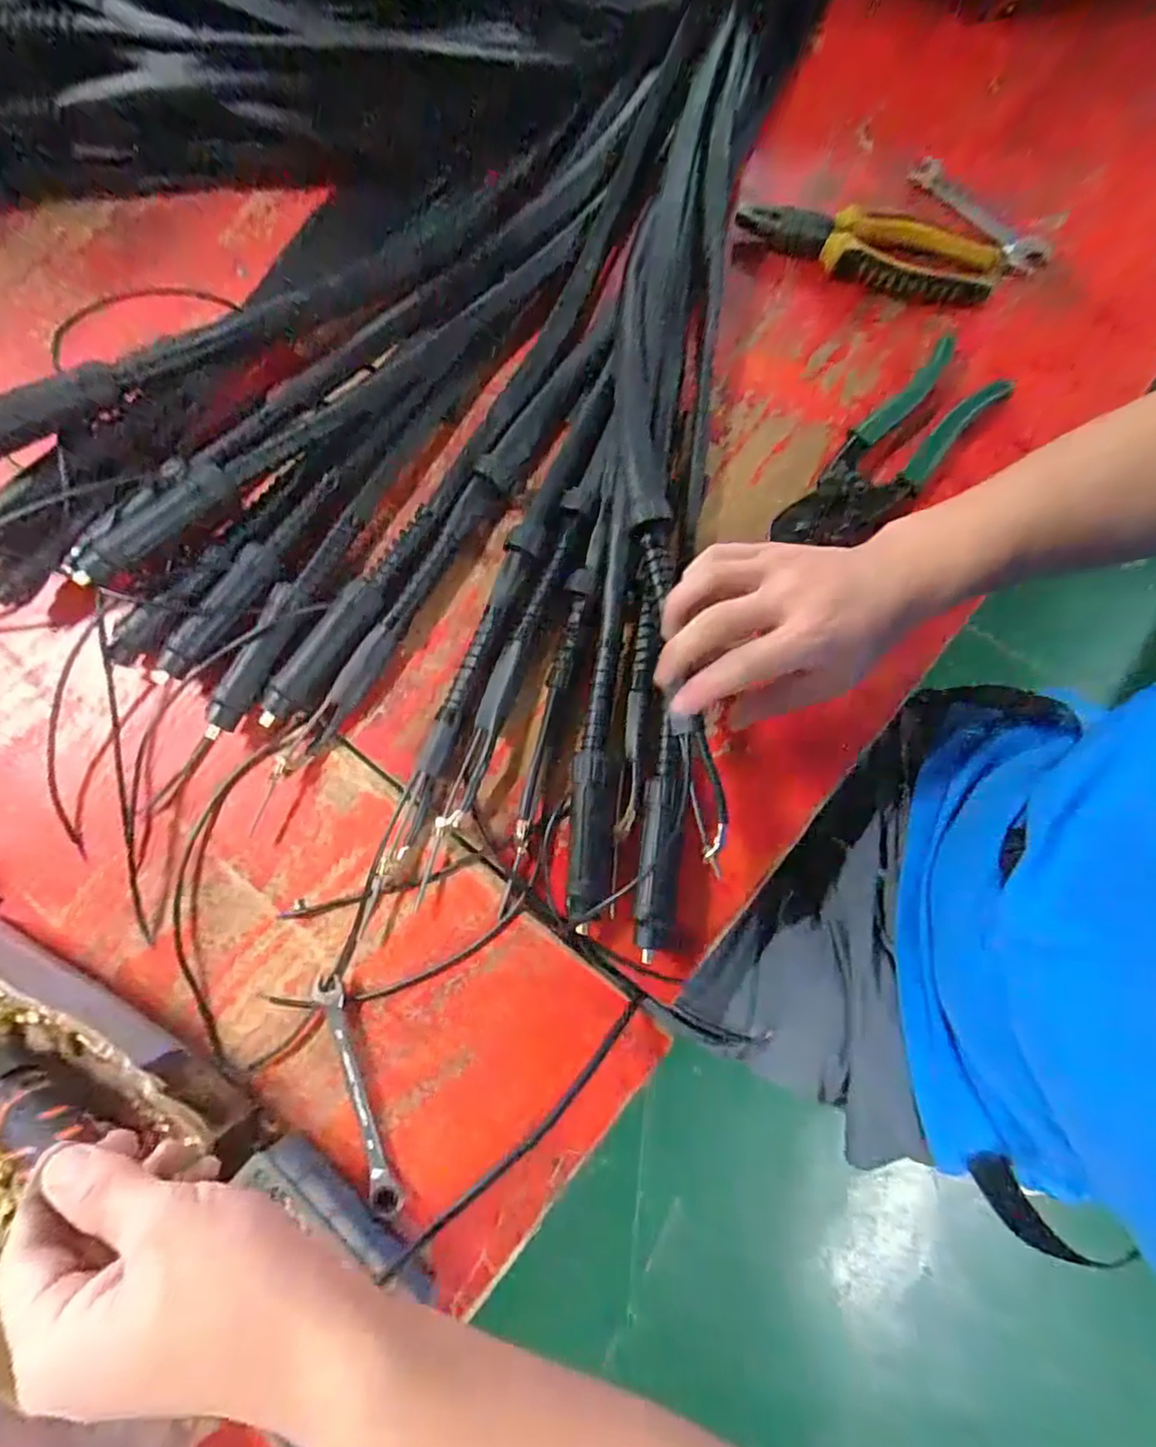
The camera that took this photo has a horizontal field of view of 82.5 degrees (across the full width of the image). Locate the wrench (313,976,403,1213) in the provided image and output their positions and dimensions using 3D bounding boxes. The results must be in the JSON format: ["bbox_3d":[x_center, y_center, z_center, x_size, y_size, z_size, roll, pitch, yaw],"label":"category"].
[{"bbox_3d":[-0.145,0.243,0.433,0.018,0.010,0.152,-19,80,-2],"label":"wrench"}]

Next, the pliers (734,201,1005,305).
[{"bbox_3d":[0.227,-0.370,0.514,0.201,0.025,0.064,11,80,3],"label":"pliers"}]

